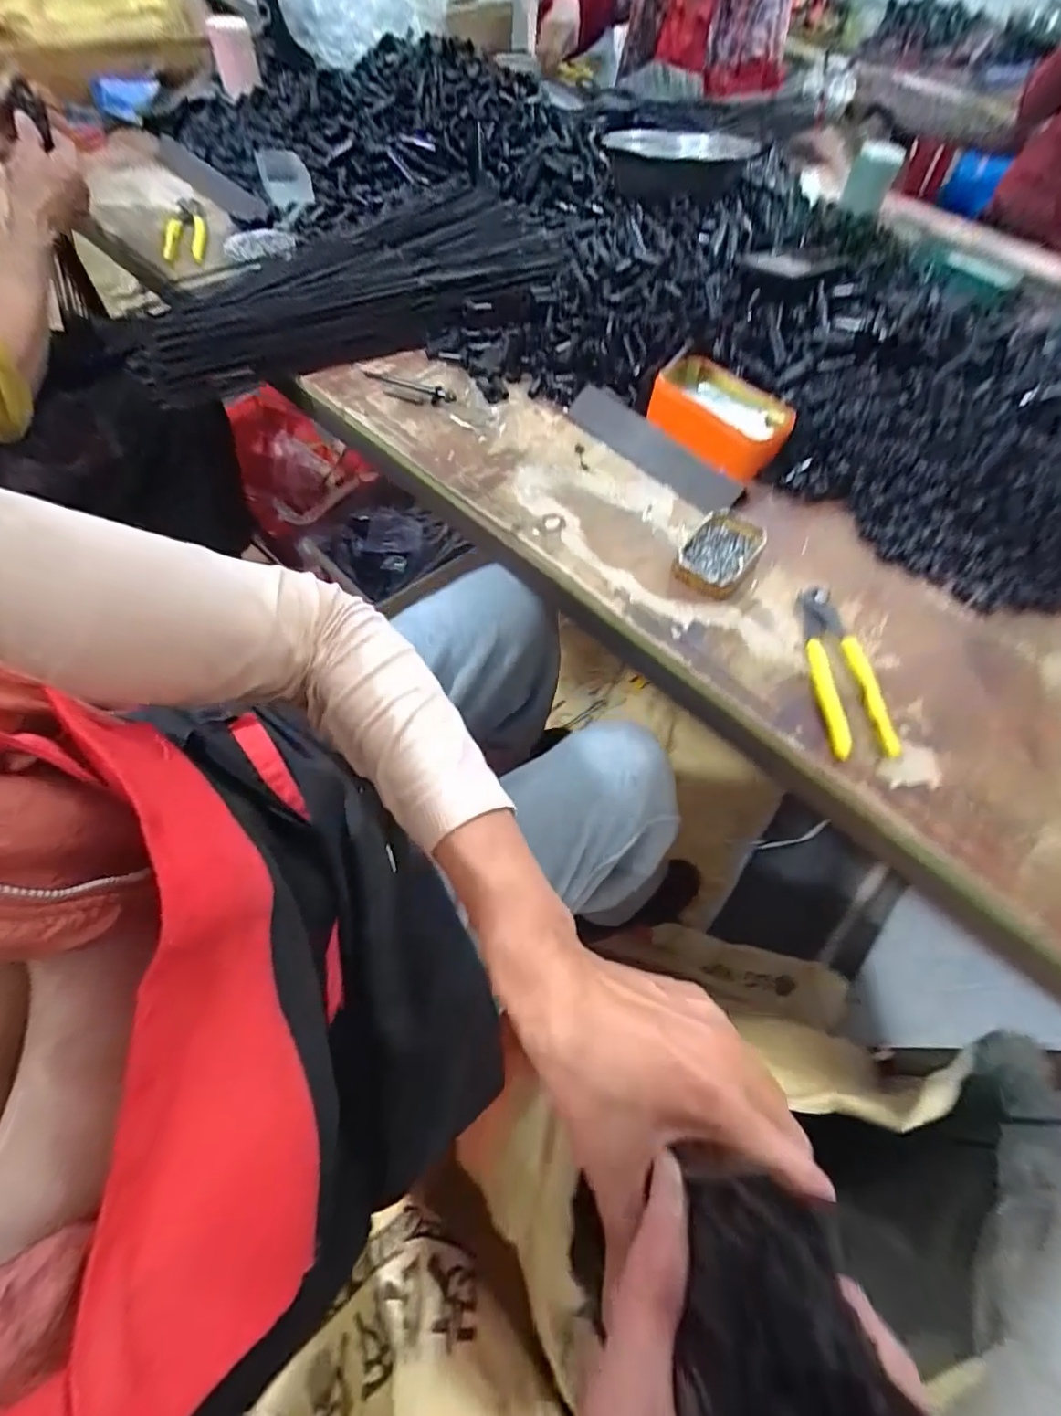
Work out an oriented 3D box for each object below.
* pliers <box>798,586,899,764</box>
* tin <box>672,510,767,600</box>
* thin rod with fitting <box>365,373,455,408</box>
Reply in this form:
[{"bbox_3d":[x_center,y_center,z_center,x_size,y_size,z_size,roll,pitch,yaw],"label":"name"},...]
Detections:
[{"bbox_3d":[0.256,-0.034,0.460,0.053,0.020,0.159,0,60,-3],"label":"pliers"},{"bbox_3d":[0.179,-0.148,0.522,0.063,0.023,0.100,28,62,12],"label":"tin"},{"bbox_3d":[-0.139,-0.369,0.636,0.116,0.011,0.018,24,61,10],"label":"thin rod with fitting"}]

